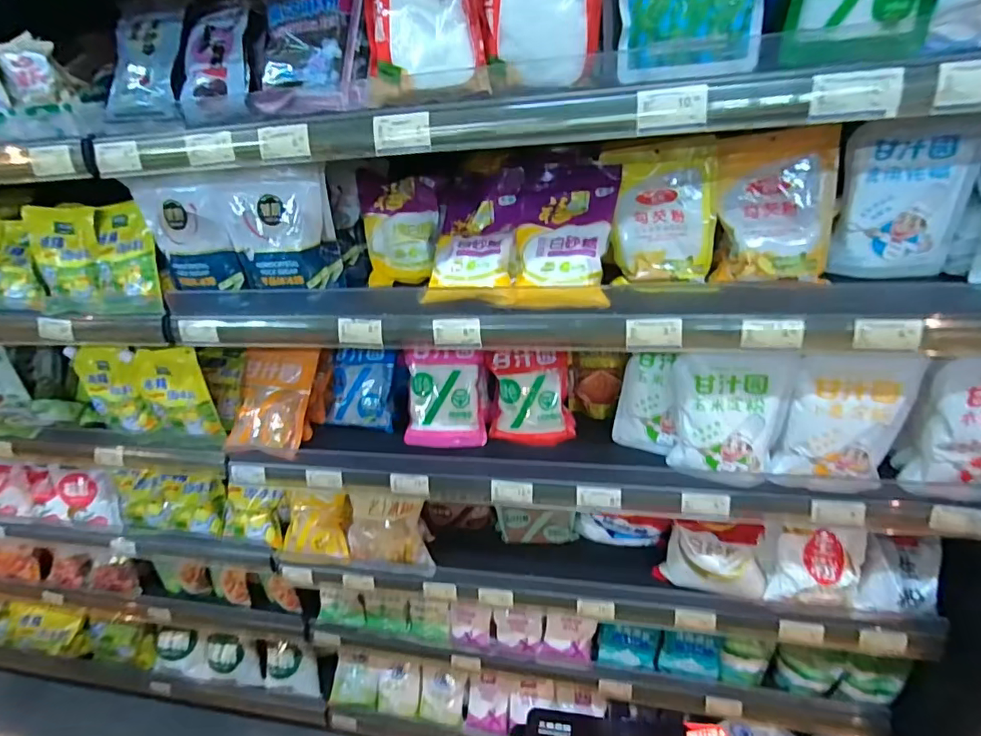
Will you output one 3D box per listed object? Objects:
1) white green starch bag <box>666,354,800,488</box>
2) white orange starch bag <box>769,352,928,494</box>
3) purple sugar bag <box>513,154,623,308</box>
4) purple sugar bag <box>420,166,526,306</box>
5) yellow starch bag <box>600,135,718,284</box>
[{"bbox_3d":[0.337,0.072,0.710,0.147,0.197,0.049,7,33,21],"label":"white green starch bag"},{"bbox_3d":[0.479,0.079,0.671,0.141,0.206,0.033,2,32,14],"label":"white orange starch bag"},{"bbox_3d":[0.108,-0.190,0.702,0.134,0.050,0.237,0,69,18],"label":"purple sugar bag"},{"bbox_3d":[-0.021,-0.202,0.736,0.135,0.065,0.242,0,71,18],"label":"purple sugar bag"},{"bbox_3d":[0.233,-0.210,0.671,0.135,0.187,0.030,-3,-1,14],"label":"yellow starch bag"}]

